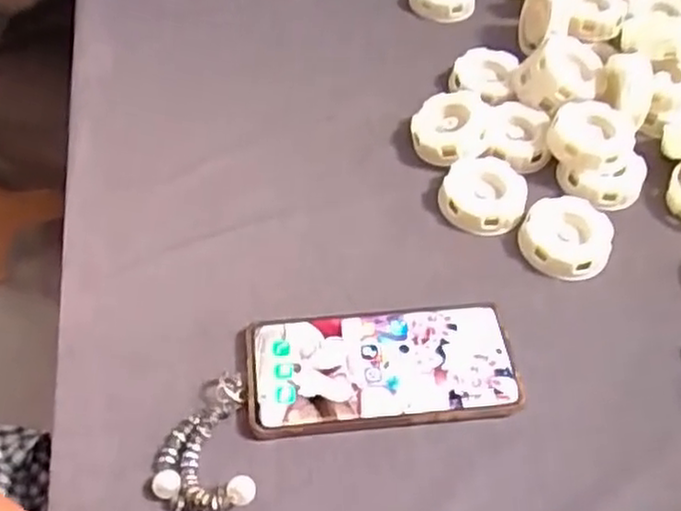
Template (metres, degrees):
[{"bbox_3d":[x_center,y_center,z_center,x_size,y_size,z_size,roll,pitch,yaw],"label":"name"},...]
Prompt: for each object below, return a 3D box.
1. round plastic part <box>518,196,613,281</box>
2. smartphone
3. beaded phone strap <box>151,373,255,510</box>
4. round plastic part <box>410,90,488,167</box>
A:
[{"bbox_3d":[0.160,-0.011,0.510,0.061,0.025,0.058,2,52,-2],"label":"round plastic part"},{"bbox_3d":[0.025,0.067,0.437,0.164,0.010,0.076,-3,53,-6],"label":"smartphone"},{"bbox_3d":[-0.079,0.106,0.402,0.053,0.020,0.081,-7,53,-9],"label":"beaded phone strap"},{"bbox_3d":[0.084,-0.099,0.557,0.056,0.027,0.064,15,53,8],"label":"round plastic part"}]

